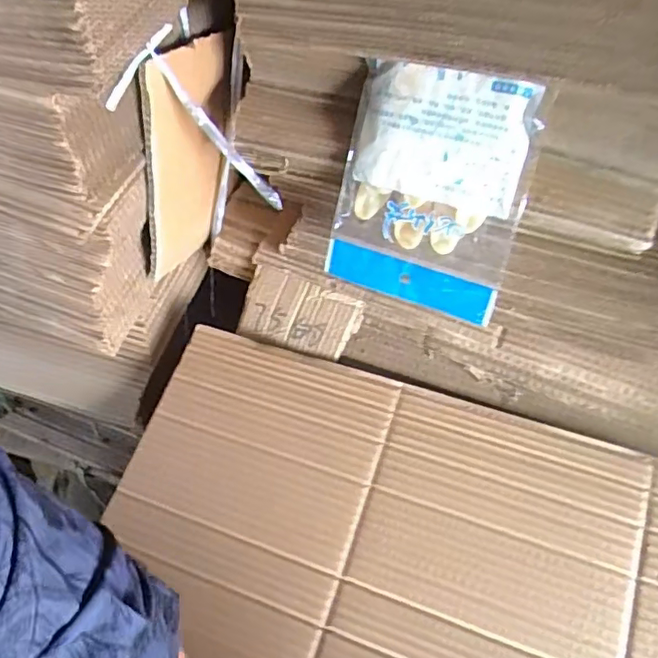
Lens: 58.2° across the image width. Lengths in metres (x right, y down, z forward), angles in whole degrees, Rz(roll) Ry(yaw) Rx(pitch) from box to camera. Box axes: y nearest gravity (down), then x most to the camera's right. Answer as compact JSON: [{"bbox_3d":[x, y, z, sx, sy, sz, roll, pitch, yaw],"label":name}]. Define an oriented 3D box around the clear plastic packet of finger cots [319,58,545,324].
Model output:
[{"bbox_3d":[0.073,-0.100,0.437,0.136,0.166,0.017,20,29,20],"label":"clear plastic packet of finger cots"}]

